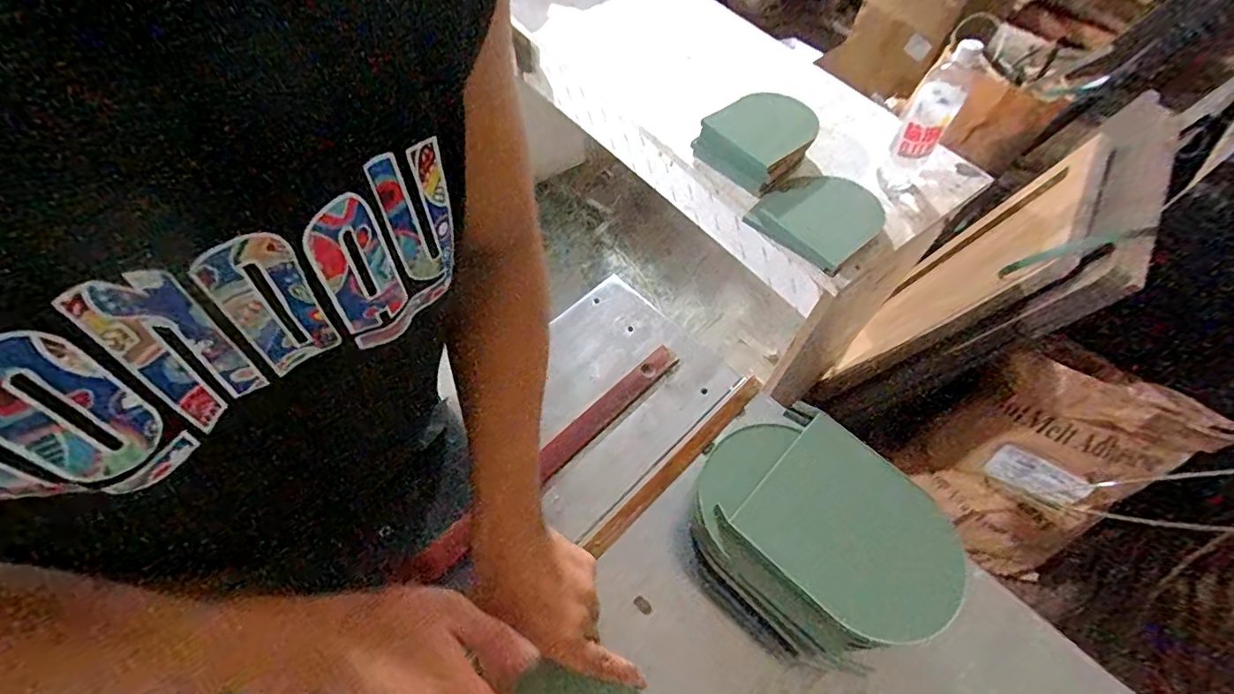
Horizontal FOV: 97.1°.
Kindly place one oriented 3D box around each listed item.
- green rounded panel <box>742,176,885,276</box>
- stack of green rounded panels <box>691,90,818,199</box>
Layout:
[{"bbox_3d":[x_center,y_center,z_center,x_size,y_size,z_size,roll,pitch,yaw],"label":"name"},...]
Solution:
[{"bbox_3d":[0.325,-0.213,0.858,0.182,0.054,0.166,-38,68,-23],"label":"green rounded panel"},{"bbox_3d":[0.230,-0.342,0.888,0.159,0.066,0.150,-39,68,-23],"label":"stack of green rounded panels"}]

